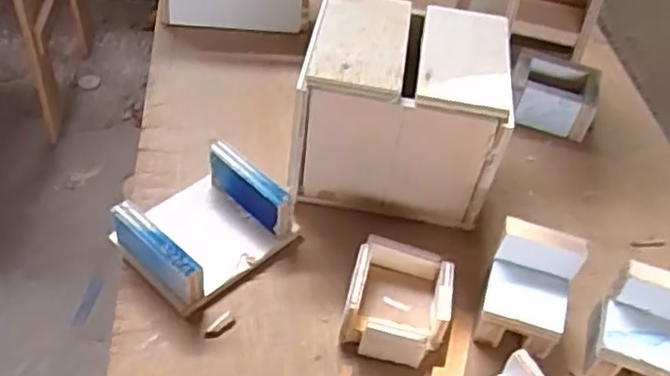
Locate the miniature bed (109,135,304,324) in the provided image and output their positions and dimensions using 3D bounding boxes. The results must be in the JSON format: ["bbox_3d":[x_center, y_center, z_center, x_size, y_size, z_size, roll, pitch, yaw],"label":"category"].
[{"bbox_3d":[-0.104,0.029,0.538,0.103,0.051,0.113,33,52,23],"label":"miniature bed"}]

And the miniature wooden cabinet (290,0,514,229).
[{"bbox_3d":[0.051,-0.062,0.579,0.157,0.142,0.128,8,46,1],"label":"miniature wooden cabinet"}]

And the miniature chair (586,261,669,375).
[{"bbox_3d":[0.221,0.104,0.493,0.062,0.076,0.061,17,47,10],"label":"miniature chair"}]

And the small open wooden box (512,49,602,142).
[{"bbox_3d":[0.221,-0.093,0.703,0.085,0.045,0.073,16,47,8],"label":"small open wooden box"}]

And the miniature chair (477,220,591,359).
[{"bbox_3d":[0.140,0.076,0.505,0.061,0.075,0.064,18,47,10],"label":"miniature chair"}]

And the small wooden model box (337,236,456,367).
[{"bbox_3d":[0.046,0.084,0.508,0.076,0.046,0.082,13,47,6],"label":"small wooden model box"}]

